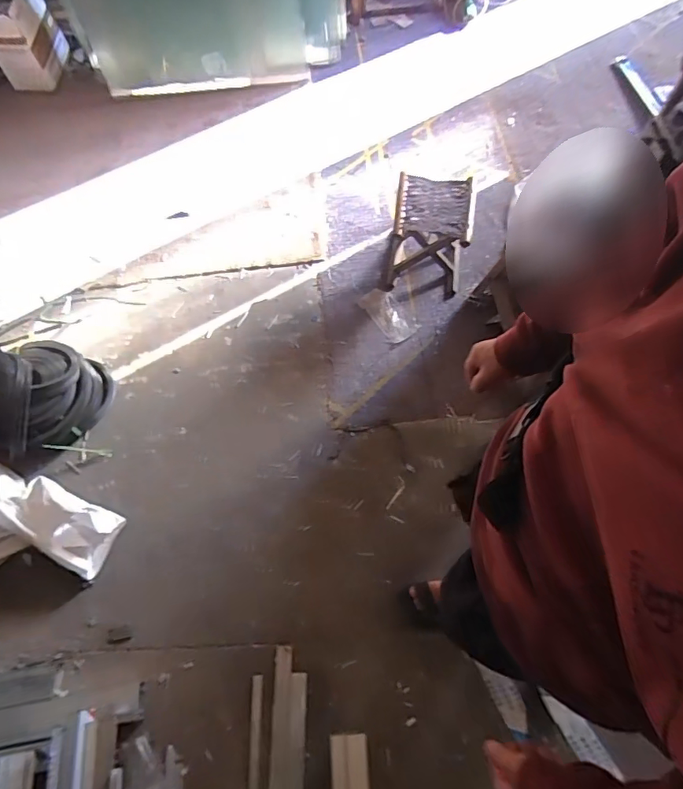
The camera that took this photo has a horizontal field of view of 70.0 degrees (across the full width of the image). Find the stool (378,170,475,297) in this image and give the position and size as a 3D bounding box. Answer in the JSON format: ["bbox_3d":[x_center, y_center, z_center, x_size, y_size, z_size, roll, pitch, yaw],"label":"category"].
[{"bbox_3d":[0.279,-0.510,1.568,0.246,0.282,0.245,11,65,6],"label":"stool"}]

